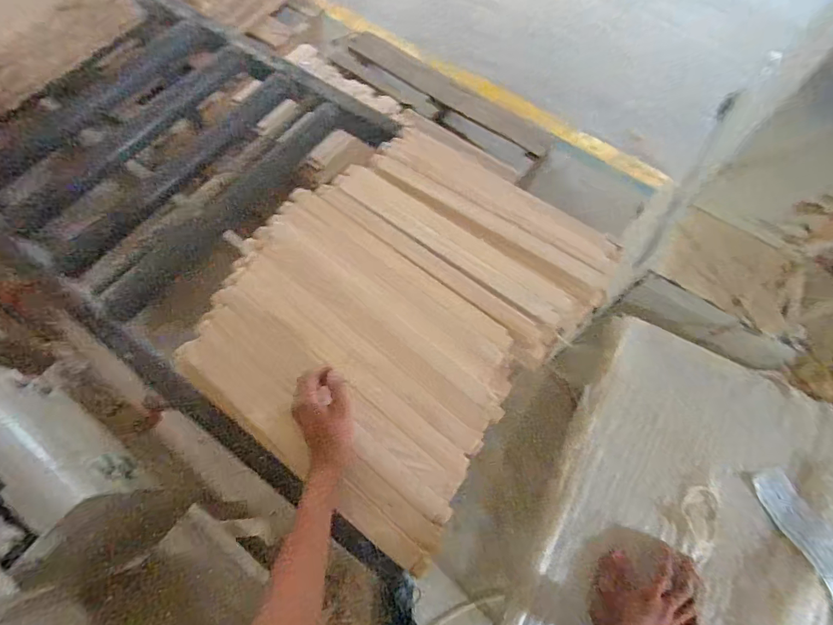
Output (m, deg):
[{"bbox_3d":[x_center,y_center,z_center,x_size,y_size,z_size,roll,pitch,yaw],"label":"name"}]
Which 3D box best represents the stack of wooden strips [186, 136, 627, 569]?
[{"bbox_3d":[-0.015,-0.028,0.667,0.468,0.076,0.592,36,72,13],"label":"stack of wooden strips"}]

